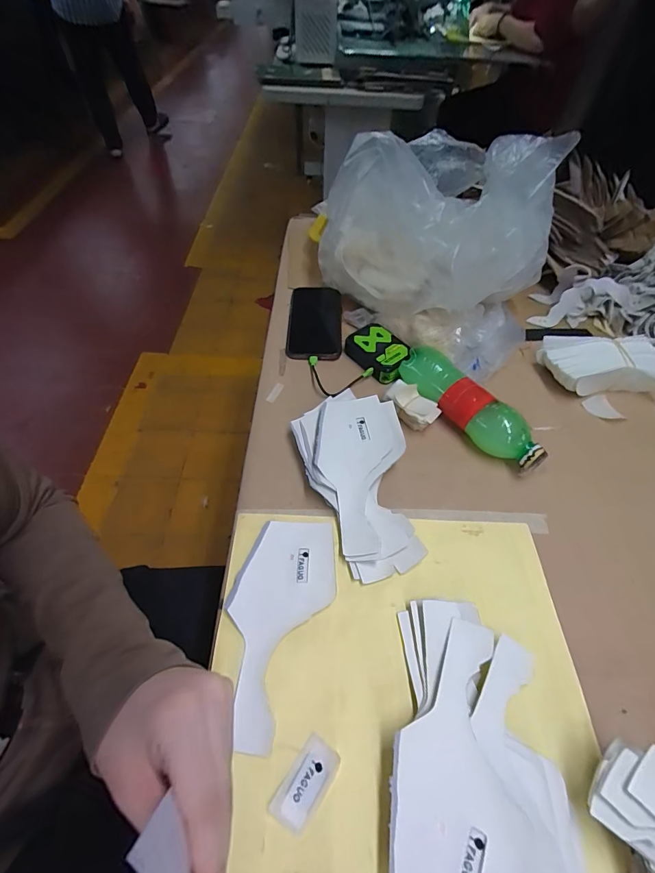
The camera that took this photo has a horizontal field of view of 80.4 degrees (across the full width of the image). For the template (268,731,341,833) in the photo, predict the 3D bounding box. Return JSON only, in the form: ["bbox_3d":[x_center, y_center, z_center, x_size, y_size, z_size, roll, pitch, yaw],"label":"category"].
[{"bbox_3d":[-0.015,0.259,0.289,0.029,0.004,0.055,32,58,19],"label":"template"}]

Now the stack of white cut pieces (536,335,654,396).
[{"bbox_3d":[0.383,-0.103,0.544,0.163,0.058,0.082,-2,53,-5],"label":"stack of white cut pieces"}]

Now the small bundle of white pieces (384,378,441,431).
[{"bbox_3d":[0.106,-0.039,0.490,0.067,0.041,0.034,32,58,19],"label":"small bundle of white pieces"}]

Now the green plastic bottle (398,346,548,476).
[{"bbox_3d":[0.169,-0.034,0.478,0.056,0.056,0.204,-28,59,-21],"label":"green plastic bottle"}]

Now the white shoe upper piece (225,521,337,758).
[{"bbox_3d":[-0.049,0.162,0.357,0.086,0.007,0.191,17,54,10],"label":"white shoe upper piece"}]

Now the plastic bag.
[{"bbox_3d":[0.134,-0.284,0.530,0.154,0.226,0.271,-37,63,-26],"label":"plastic bag"}]

